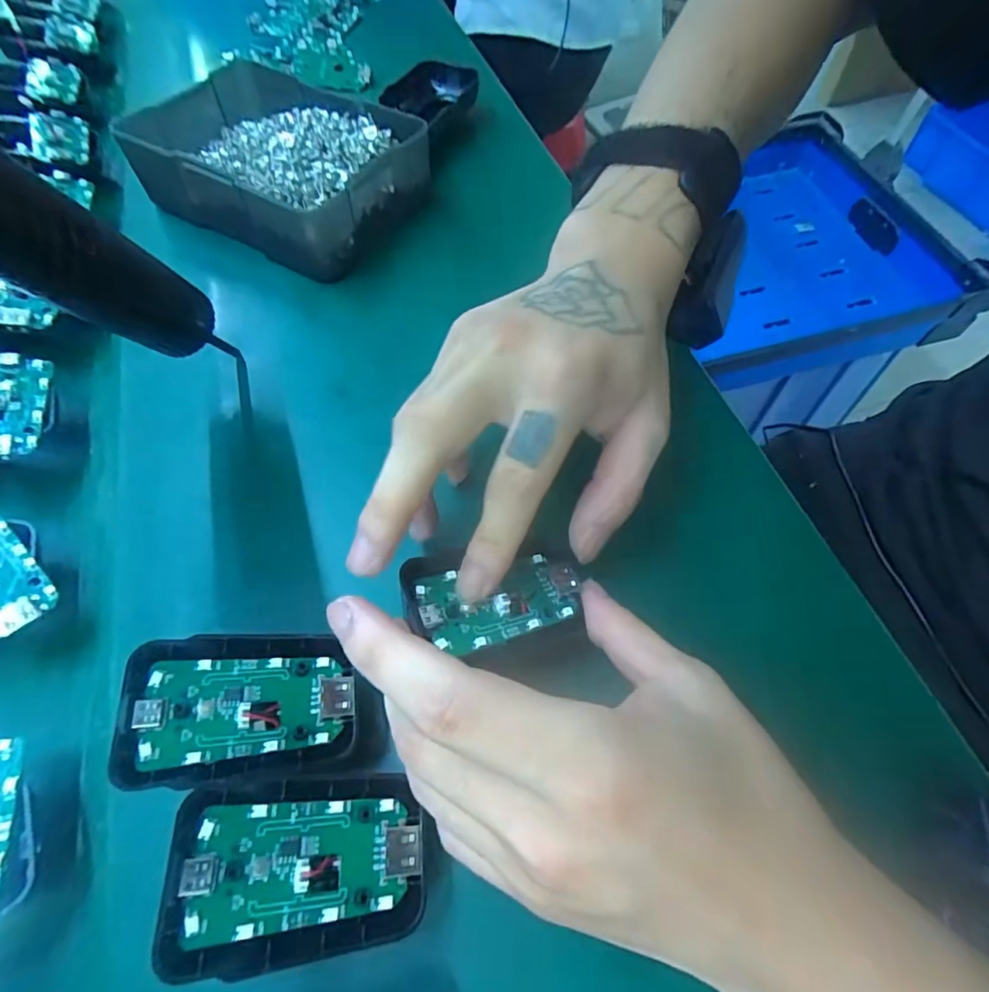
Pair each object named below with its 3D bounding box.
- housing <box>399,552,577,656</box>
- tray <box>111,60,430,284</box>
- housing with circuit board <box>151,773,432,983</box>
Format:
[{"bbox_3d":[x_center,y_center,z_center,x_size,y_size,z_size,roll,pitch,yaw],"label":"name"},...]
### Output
[{"bbox_3d":[0.001,0.037,0.199,0.070,0.007,0.038,-3,59,-24],"label":"housing"},{"bbox_3d":[-0.137,-0.215,0.344,0.170,0.048,0.120,26,65,15],"label":"tray"},{"bbox_3d":[-0.055,0.106,0.155,0.070,0.008,0.043,8,54,-21],"label":"housing with circuit board"}]

